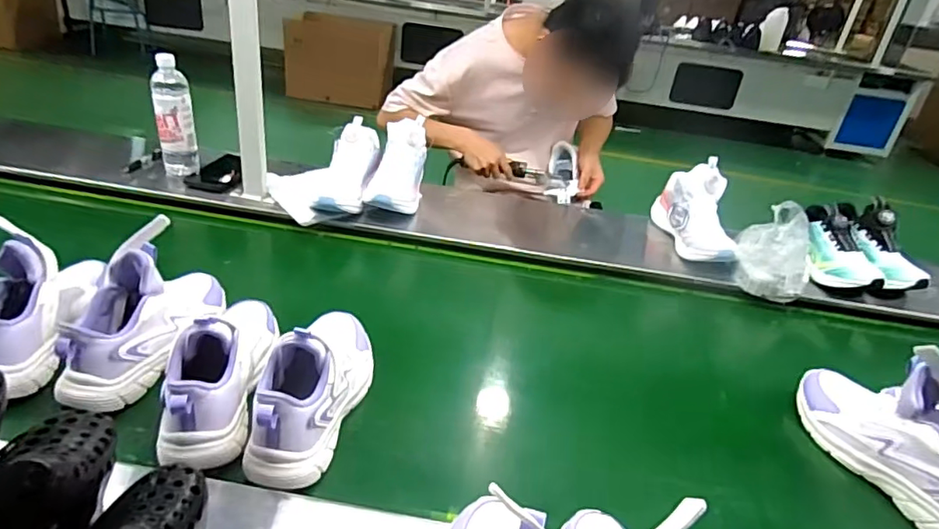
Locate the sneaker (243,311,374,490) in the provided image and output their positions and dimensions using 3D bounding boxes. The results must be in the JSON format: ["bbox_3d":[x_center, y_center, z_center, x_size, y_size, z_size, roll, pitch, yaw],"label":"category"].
[{"bbox_3d":[-0.166,0.120,0.634,0.079,0.123,0.233,11,30,6],"label":"sneaker"}]

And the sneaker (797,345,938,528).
[{"bbox_3d":[0.510,0.189,0.647,0.091,0.139,0.247,-5,32,-20],"label":"sneaker"}]

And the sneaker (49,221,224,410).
[{"bbox_3d":[-0.387,0.044,0.677,0.092,0.141,0.234,13,30,11],"label":"sneaker"}]

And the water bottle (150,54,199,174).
[{"bbox_3d":[-0.567,-0.282,1.089,0.059,0.216,0.057,-1,30,-14],"label":"water bottle"}]

